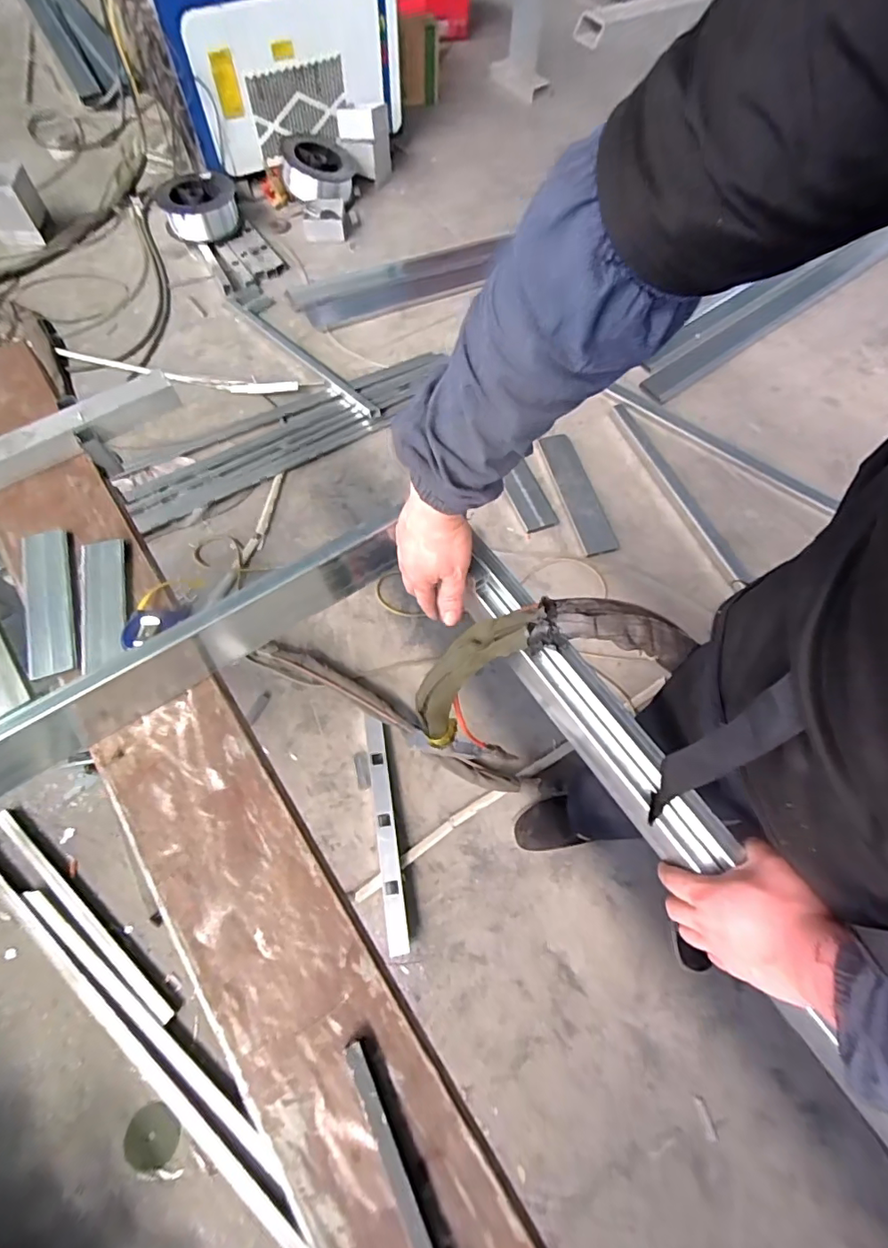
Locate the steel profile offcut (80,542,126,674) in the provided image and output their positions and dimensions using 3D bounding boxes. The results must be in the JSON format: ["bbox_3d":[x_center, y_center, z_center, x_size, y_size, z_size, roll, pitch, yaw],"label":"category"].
[{"bbox_3d":[-0.416,-0.025,0.636,0.045,0.019,0.175,-14,67,-9],"label":"steel profile offcut"}]

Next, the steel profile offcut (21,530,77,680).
[{"bbox_3d":[-0.477,-0.026,0.631,0.053,0.025,0.190,-17,67,-10],"label":"steel profile offcut"}]

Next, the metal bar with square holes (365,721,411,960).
[{"bbox_3d":[-0.130,0.450,1.168,0.044,0.029,0.494,-8,66,-6],"label":"metal bar with square holes"}]

